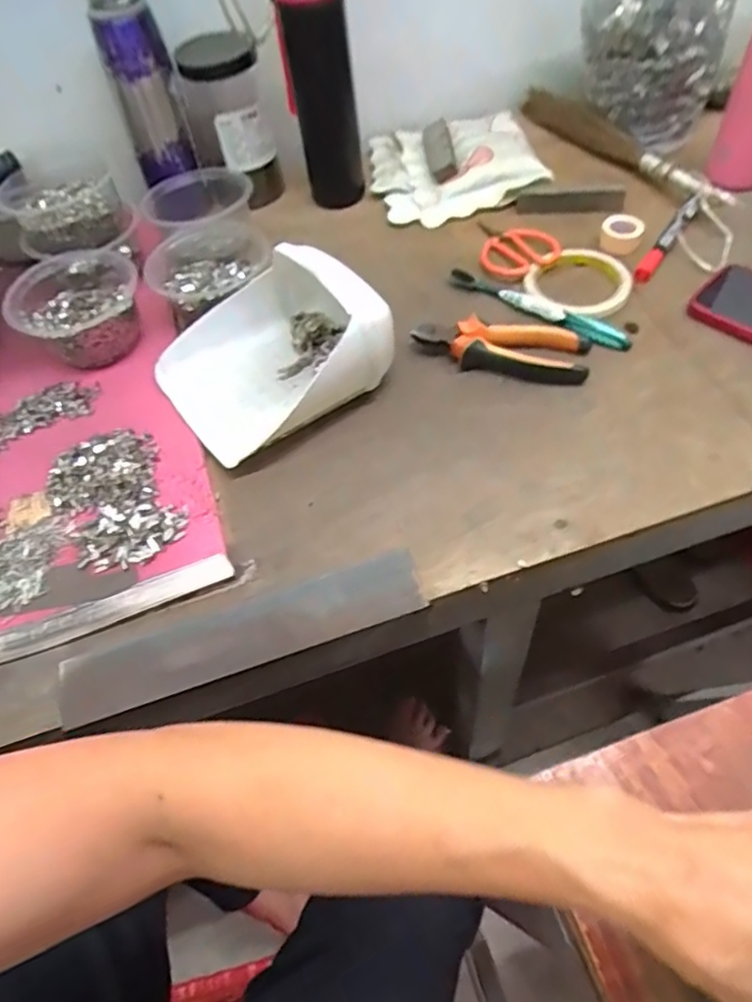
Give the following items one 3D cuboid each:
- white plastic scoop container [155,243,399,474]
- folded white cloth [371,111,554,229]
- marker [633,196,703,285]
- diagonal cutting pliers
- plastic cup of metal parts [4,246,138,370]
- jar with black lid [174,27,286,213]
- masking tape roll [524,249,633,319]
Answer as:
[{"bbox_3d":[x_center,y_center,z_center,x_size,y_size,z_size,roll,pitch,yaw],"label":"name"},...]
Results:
[{"bbox_3d":[-0.090,-0.130,0.525,0.175,0.081,0.152,-31,60,-15],"label":"white plastic scoop container"},{"bbox_3d":[0.088,-0.403,0.733,0.183,0.029,0.184,-10,59,-2],"label":"folded white cloth"},{"bbox_3d":[0.283,-0.254,0.615,0.017,0.014,0.124,29,62,25],"label":"marker"},{"bbox_3d":[0.107,-0.132,0.547,0.147,0.019,0.052,5,54,11],"label":"diagonal cutting pliers"},{"bbox_3d":[-0.275,-0.180,0.585,0.108,0.048,0.123,-20,54,-8],"label":"plastic cup of metal parts"},{"bbox_3d":[-0.156,-0.399,0.674,0.087,0.142,0.071,-14,53,-3],"label":"jar with black lid"},{"bbox_3d":[0.198,-0.210,0.605,0.100,0.018,0.100,-4,53,5],"label":"masking tape roll"}]

